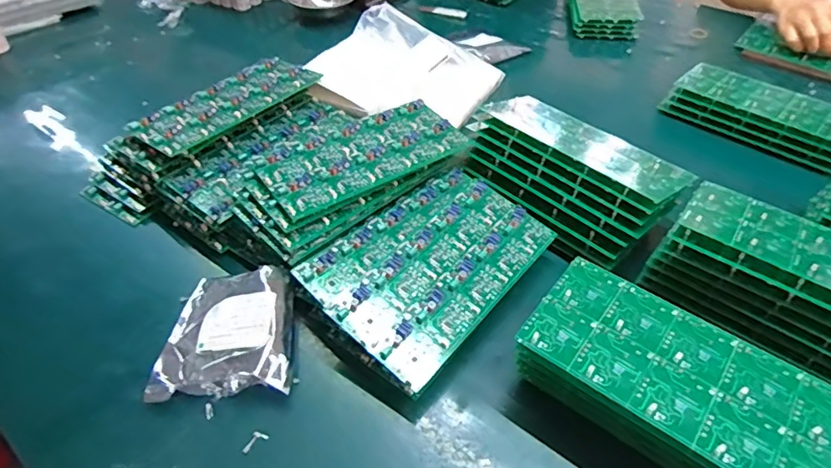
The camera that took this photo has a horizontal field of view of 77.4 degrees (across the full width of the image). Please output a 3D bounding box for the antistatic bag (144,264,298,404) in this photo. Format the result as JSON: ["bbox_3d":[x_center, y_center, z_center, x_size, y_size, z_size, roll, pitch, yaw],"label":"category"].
[{"bbox_3d":[-0.166,0.084,0.470,0.118,0.039,0.124,-3,45,-2],"label":"antistatic bag"}]

